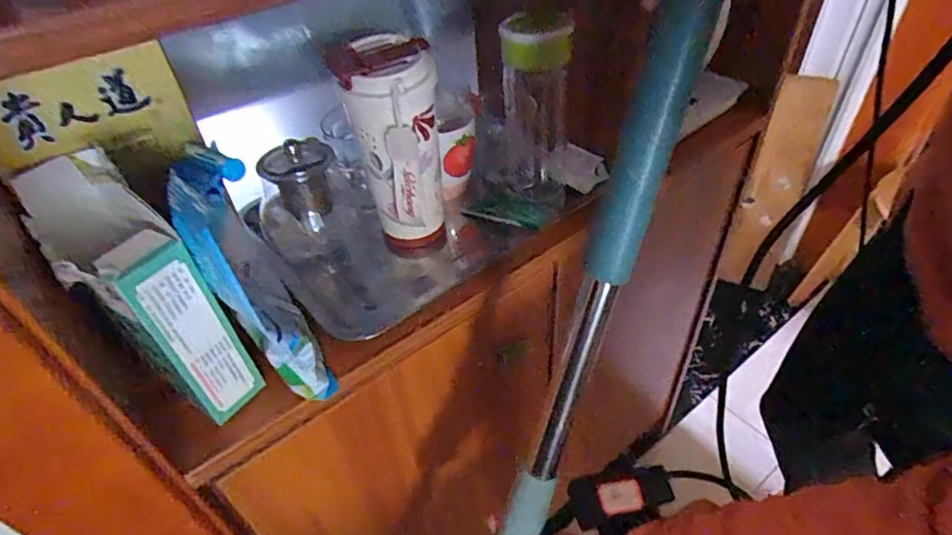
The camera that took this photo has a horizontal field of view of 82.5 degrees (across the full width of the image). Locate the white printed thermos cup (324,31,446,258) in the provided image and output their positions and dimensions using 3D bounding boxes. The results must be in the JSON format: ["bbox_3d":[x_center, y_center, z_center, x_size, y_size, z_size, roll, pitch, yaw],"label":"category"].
[{"bbox_3d":[-0.075,-0.104,0.533,0.082,0.214,0.090,-2,43,2],"label":"white printed thermos cup"}]

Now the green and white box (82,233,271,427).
[{"bbox_3d":[-0.214,0.048,0.397,0.037,0.158,0.056,31,54,32],"label":"green and white box"}]

